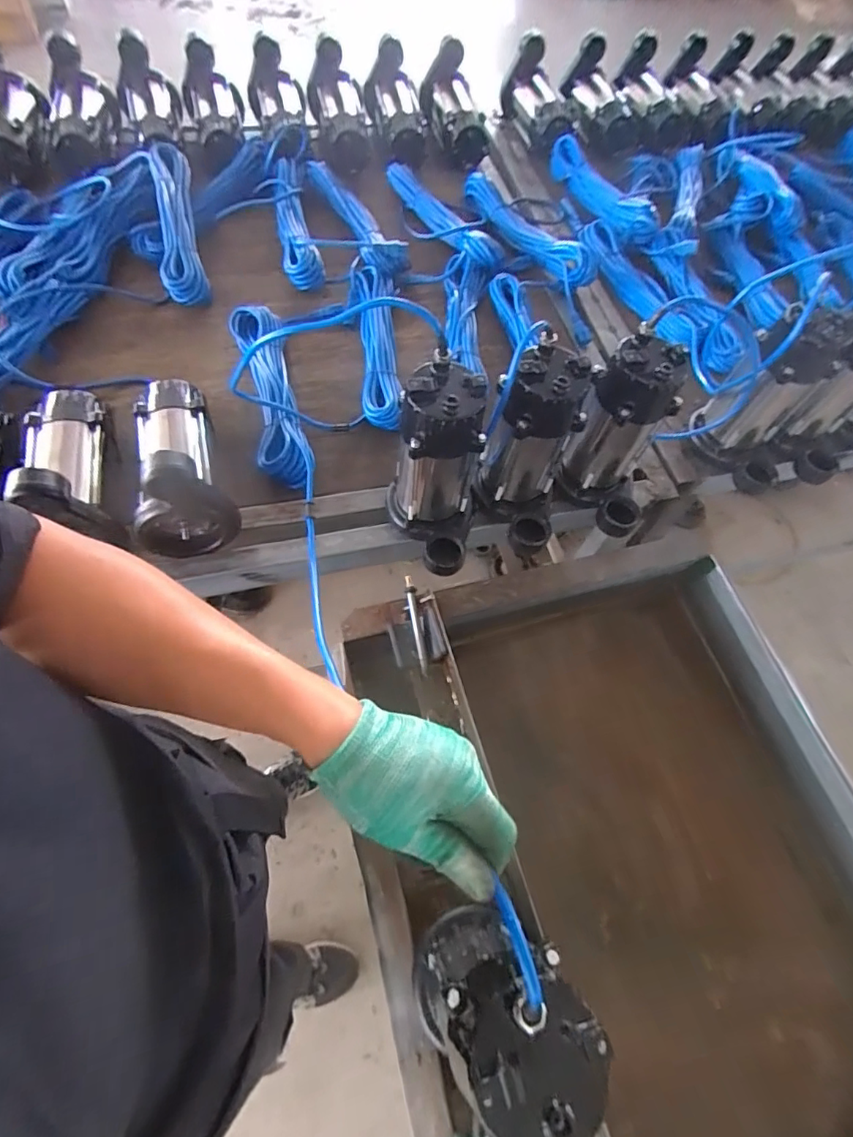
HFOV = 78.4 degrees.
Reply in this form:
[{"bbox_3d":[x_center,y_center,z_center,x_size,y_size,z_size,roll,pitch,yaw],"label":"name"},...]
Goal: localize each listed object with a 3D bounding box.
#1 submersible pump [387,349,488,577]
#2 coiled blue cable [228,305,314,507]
[{"bbox_3d":[0.006,-0.108,0.632,0.107,0.241,0.143,4,62,-4],"label":"submersible pump"},{"bbox_3d":[-0.232,-0.258,0.798,0.084,0.065,0.349,-14,65,-12],"label":"coiled blue cable"}]

